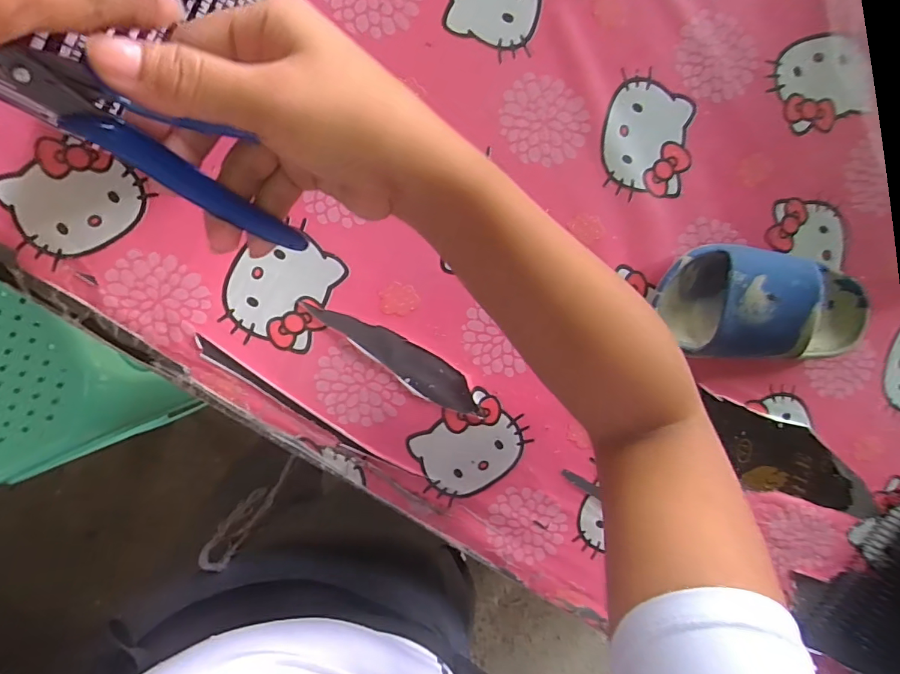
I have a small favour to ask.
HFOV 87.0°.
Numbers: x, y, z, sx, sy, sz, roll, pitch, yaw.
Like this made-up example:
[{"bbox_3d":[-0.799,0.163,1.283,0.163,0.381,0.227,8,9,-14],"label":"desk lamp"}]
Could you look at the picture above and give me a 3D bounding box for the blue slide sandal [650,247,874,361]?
[{"bbox_3d":[0.246,-0.022,0.357,0.179,0.062,0.084,2,96,-8],"label":"blue slide sandal"}]

